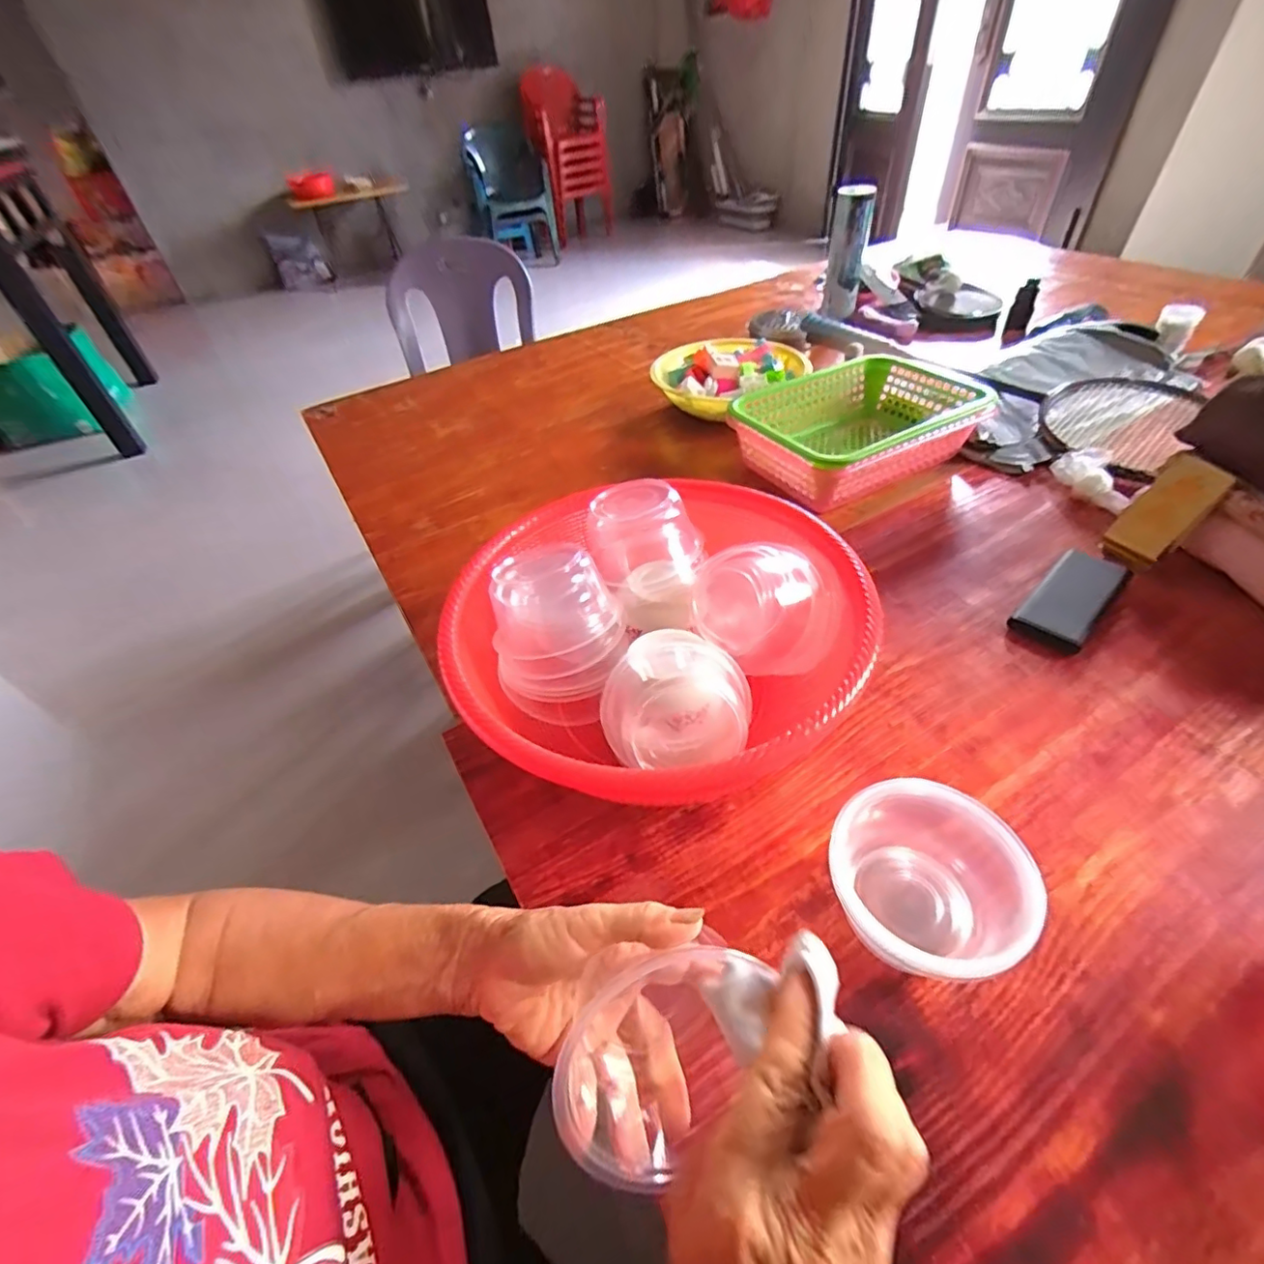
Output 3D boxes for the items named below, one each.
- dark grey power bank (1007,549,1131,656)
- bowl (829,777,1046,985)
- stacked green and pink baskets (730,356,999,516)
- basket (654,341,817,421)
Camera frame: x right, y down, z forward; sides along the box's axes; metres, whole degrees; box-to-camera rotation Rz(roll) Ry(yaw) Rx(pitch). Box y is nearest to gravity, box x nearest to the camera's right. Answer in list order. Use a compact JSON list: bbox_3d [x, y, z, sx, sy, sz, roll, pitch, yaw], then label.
[{"bbox_3d":[0.436,-0.033,0.577,0.140,0.023,0.059,-36,51,-26],"label":"dark grey power bank"},{"bbox_3d":[0.183,0.162,0.372,0.109,0.080,0.116,-4,45,4],"label":"bowl"},{"bbox_3d":[0.308,-0.275,0.788,0.310,0.091,0.222,-25,47,-17],"label":"stacked green and pink baskets"},{"bbox_3d":[0.156,-0.414,0.963,0.239,0.080,0.222,17,50,23],"label":"basket"}]

